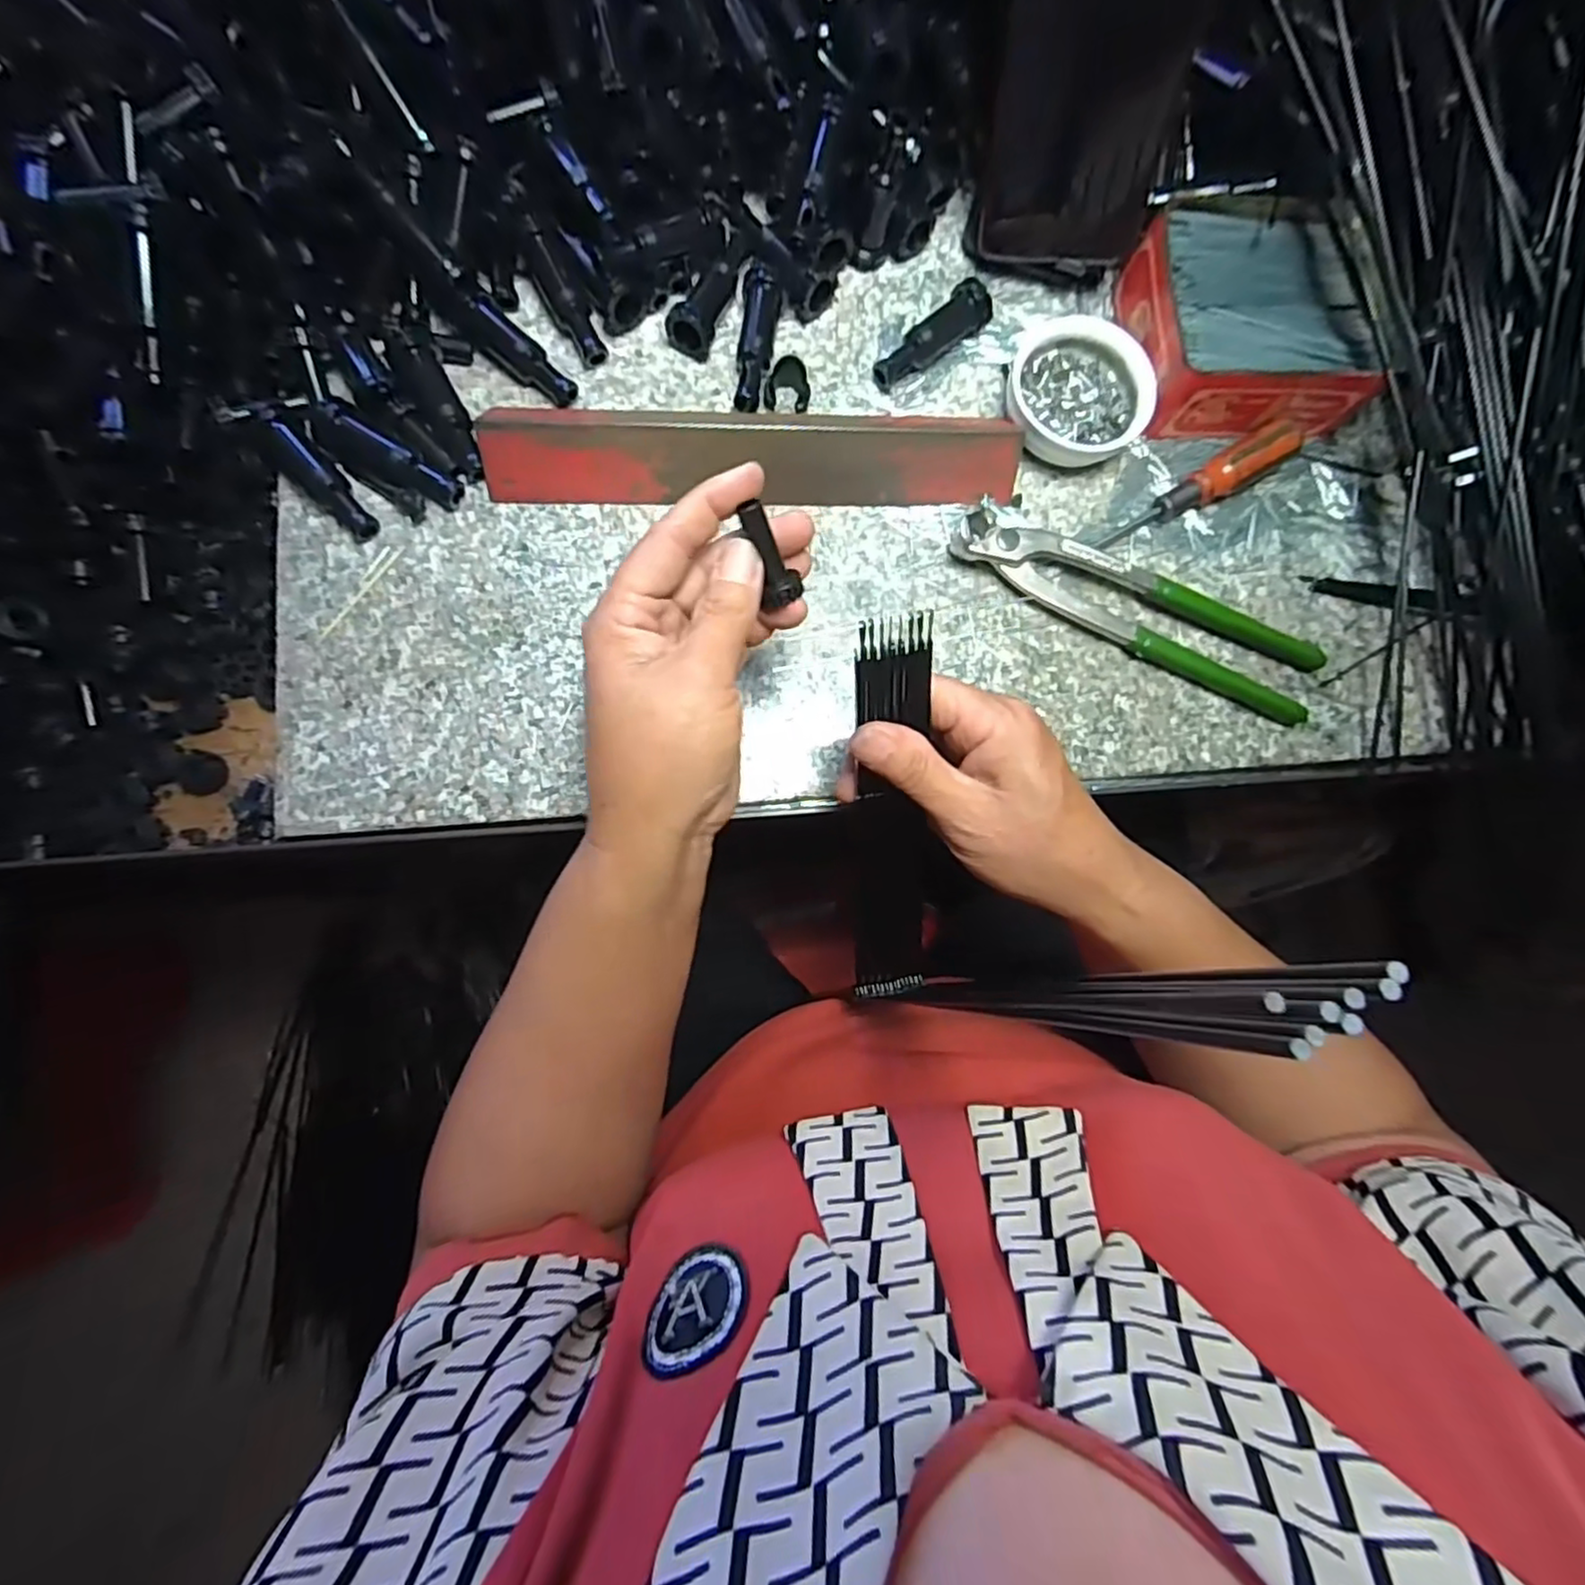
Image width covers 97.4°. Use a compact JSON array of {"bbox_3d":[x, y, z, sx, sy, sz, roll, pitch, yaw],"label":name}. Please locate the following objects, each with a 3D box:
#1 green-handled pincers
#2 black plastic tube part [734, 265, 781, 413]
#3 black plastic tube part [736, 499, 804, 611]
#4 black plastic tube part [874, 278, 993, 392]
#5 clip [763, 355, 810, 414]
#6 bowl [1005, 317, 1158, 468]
[{"bbox_3d":[0.175,-0.096,0.350,0.195,0.015,0.050,23,82,-2],"label":"green-handled pincers"},{"bbox_3d":[-0.018,-0.229,0.352,0.018,0.014,0.066,5,83,-5],"label":"black plastic tube part"},{"bbox_3d":[-0.008,-0.090,0.262,0.016,0.011,0.038,-23,117,-7],"label":"black plastic tube part"},{"bbox_3d":[0.072,-0.232,0.358,0.066,0.020,0.022,-44,89,-8],"label":"black plastic tube part"},{"bbox_3d":[-0.002,-0.204,0.347,0.023,0.019,0.015,4,83,-5],"label":"clip"},{"bbox_3d":[0.146,-0.206,0.357,0.073,0.020,0.073,1,84,-5],"label":"bowl"}]

